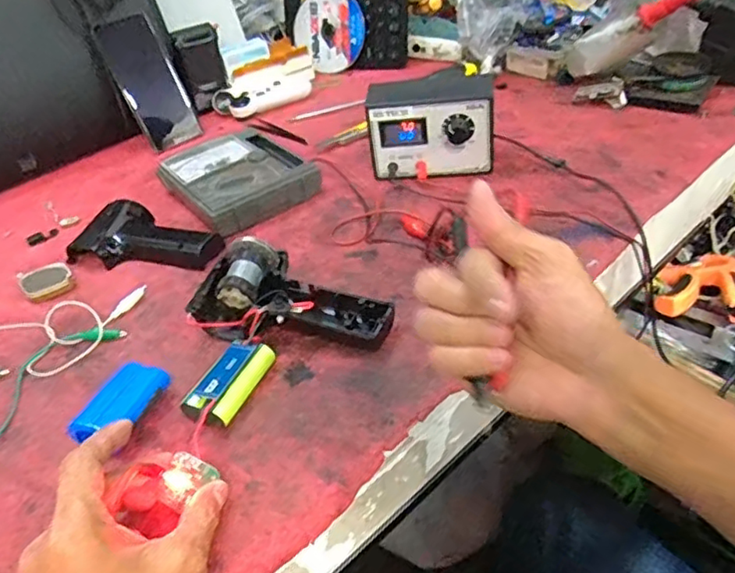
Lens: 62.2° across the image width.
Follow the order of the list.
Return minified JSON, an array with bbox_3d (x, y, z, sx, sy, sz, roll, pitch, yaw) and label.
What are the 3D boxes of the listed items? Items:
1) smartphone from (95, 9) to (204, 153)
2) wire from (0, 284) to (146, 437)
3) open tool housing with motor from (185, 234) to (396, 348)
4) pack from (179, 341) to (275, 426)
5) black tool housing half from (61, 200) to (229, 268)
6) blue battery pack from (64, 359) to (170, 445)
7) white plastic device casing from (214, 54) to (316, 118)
[{"bbox_3d":[-0.272,-0.255,0.764,0.072,0.157,0.016,-34,30,-19],"label":"smartphone"},{"bbox_3d":[-0.267,0.049,0.473,0.111,0.014,0.185,10,41,20],"label":"wire"},{"bbox_3d":[-0.057,0.010,0.466,0.157,0.038,0.079,12,42,22],"label":"open tool housing with motor"},{"bbox_3d":[-0.094,0.066,0.420,0.032,0.021,0.068,13,43,23],"label":"pack"},{"bbox_3d":[-0.204,-0.042,0.571,0.143,0.027,0.083,17,44,27],"label":"black tool housing half"},{"bbox_3d":[-0.164,0.080,0.405,0.034,0.023,0.067,11,42,21],"label":"blue battery pack"},{"bbox_3d":[-0.131,-0.274,0.837,0.160,0.032,0.069,-27,42,-23],"label":"white plastic device casing"}]

